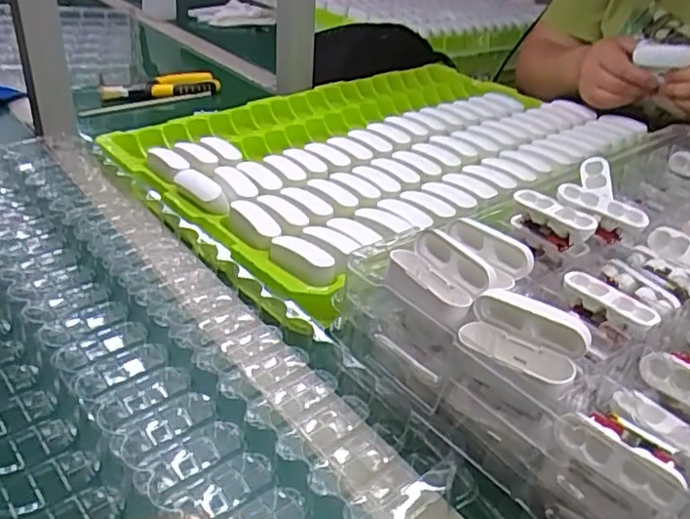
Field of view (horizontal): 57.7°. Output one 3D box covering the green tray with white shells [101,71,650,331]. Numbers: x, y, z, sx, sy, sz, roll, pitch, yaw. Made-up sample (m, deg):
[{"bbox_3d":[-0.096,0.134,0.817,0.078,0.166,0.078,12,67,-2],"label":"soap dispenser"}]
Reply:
[{"bbox_3d":[0.039,-0.137,0.746,0.569,0.046,0.393,-24,41,-37],"label":"green tray with white shells"}]

